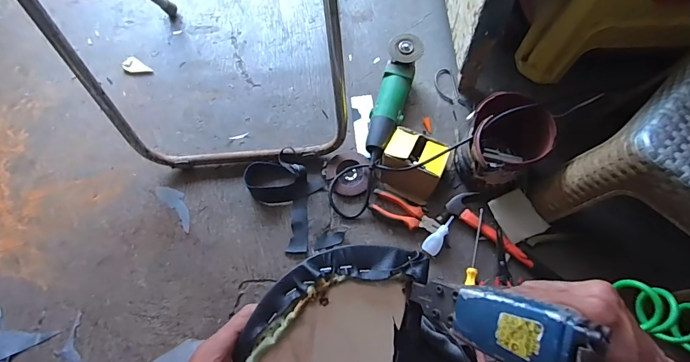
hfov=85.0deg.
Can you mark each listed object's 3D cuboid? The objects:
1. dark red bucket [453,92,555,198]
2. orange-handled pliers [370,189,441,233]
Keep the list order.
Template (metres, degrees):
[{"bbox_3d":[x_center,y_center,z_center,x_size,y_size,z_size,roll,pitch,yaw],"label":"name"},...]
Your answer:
[{"bbox_3d":[0.294,-0.062,0.716,0.139,0.153,0.157,33,74,12],"label":"dark red bucket"},{"bbox_3d":[0.118,0.065,0.752,0.140,0.023,0.046,27,73,10],"label":"orange-handled pliers"}]

